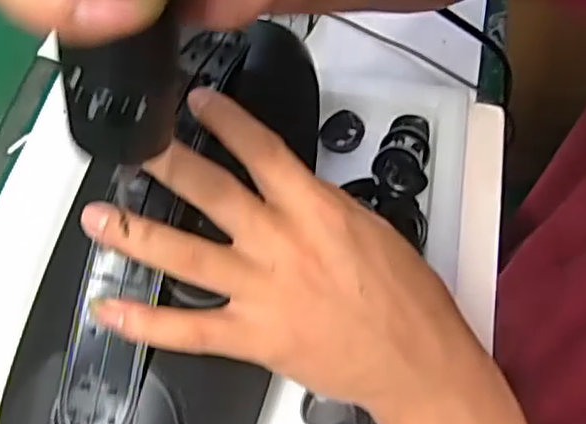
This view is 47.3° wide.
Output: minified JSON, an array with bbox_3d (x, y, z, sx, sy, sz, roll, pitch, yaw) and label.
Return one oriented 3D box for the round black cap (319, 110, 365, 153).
[{"bbox_3d":[0.037,-0.060,0.508,0.028,0.017,0.035,28,64,16],"label":"round black cap"}]

